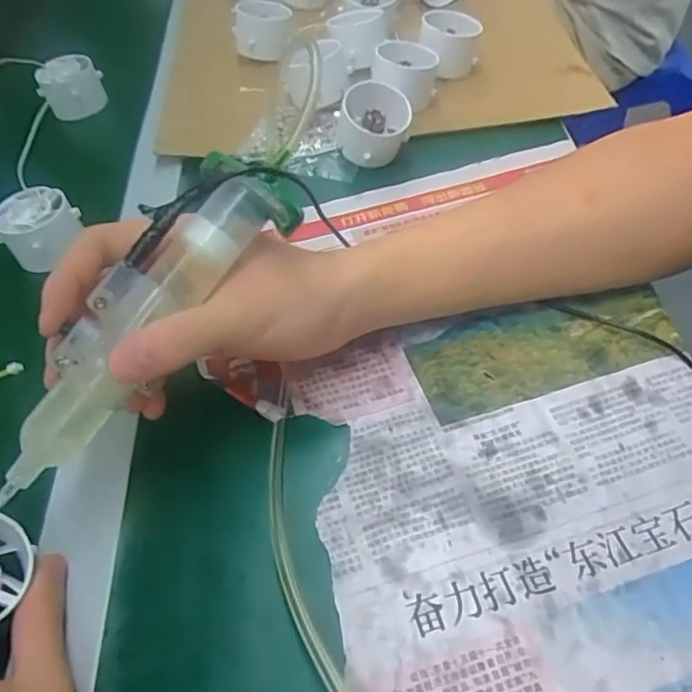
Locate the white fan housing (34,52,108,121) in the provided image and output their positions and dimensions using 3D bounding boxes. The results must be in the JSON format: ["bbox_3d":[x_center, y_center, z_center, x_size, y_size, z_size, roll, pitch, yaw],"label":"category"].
[{"bbox_3d":[-0.252,-0.238,0.567,0.053,0.038,0.044,-30,55,-18],"label":"white fan housing"}]

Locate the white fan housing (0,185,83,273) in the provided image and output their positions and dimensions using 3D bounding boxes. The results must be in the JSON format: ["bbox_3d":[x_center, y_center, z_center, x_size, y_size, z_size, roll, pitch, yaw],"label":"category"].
[{"bbox_3d":[-0.216,-0.084,0.435,0.051,0.033,0.047,-39,58,-24],"label":"white fan housing"}]

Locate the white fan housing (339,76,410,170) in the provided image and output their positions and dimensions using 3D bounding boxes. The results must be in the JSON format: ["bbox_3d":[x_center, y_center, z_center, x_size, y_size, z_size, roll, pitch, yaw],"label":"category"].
[{"bbox_3d":[0.021,-0.163,0.455,0.054,0.043,0.047,-2,51,3],"label":"white fan housing"}]

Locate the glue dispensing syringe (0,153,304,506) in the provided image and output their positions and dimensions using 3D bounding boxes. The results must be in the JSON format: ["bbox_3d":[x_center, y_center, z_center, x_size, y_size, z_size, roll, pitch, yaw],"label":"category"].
[{"bbox_3d":[-0.087,-0.008,0.265,0.036,0.030,0.171,34,82,28],"label":"glue dispensing syringe"}]

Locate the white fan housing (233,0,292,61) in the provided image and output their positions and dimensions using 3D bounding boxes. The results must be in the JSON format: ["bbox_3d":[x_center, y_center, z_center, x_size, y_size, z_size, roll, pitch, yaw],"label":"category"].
[{"bbox_3d":[-0.076,-0.291,0.565,0.053,0.038,0.043,-12,51,-5],"label":"white fan housing"}]

